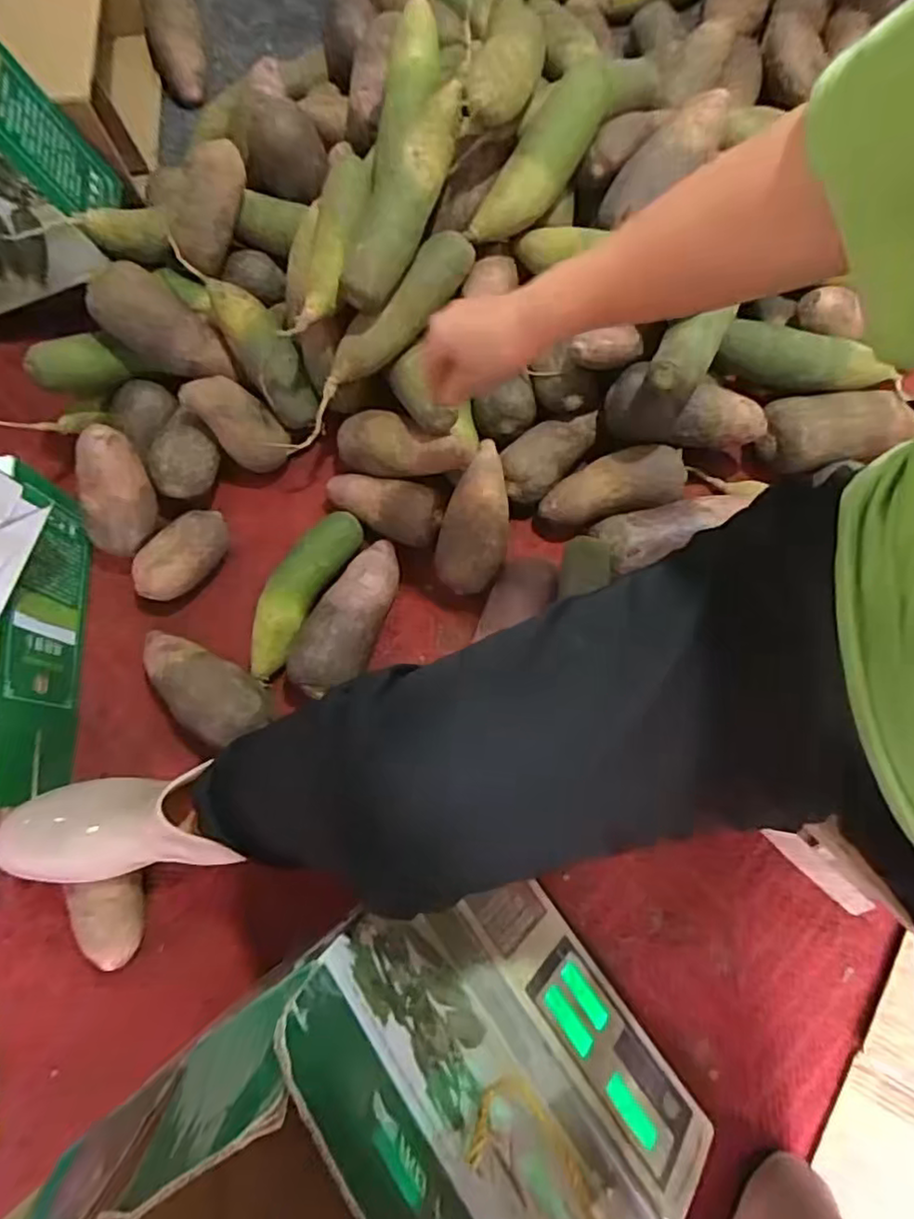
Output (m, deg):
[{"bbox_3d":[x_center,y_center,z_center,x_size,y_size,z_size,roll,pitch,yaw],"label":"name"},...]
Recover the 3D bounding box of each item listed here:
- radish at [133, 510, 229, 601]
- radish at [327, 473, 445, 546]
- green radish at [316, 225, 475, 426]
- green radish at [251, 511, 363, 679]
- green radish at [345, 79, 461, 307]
[{"bbox_3d":[-0.302,-0.058,0.699,0.063,0.052,0.121,38,80,10],"label":"radish"},{"bbox_3d":[-0.079,-0.114,0.699,0.134,0.054,0.059,21,78,7],"label":"radish"},{"bbox_3d":[-0.069,-0.288,0.636,0.225,0.058,0.047,-43,78,12],"label":"green radish"},{"bbox_3d":[-0.168,-0.020,0.680,0.056,0.055,0.196,29,79,8],"label":"green radish"},{"bbox_3d":[-0.057,-0.386,0.590,0.074,0.048,0.207,22,90,7],"label":"green radish"}]

